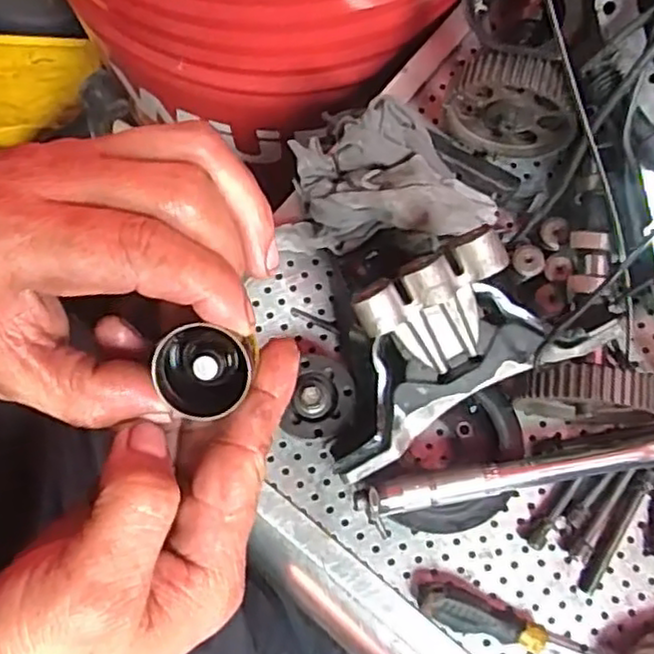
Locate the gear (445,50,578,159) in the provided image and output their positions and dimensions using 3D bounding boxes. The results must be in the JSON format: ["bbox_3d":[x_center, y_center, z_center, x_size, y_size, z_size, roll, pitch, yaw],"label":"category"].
[{"bbox_3d":[0.160,-0.185,0.593,0.108,0.111,0.030,20,80,5],"label":"gear"}]

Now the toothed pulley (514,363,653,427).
[{"bbox_3d":[0.213,0.057,0.561,0.115,0.119,0.032,8,79,2],"label":"toothed pulley"}]

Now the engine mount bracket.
[{"bbox_3d":[0.089,0.011,0.502,0.223,0.140,0.108,-28,80,-5],"label":"engine mount bracket"}]

